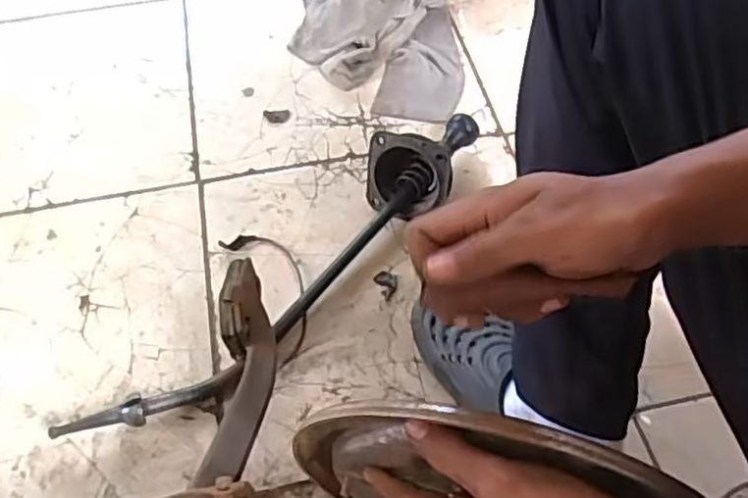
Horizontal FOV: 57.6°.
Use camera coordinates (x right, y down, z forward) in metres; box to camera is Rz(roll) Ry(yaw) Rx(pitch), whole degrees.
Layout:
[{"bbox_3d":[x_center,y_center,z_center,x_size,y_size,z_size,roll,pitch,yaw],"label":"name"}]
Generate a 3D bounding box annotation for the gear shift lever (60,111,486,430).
[{"bbox_3d":[-0.078,0.011,0.757,0.102,0.101,0.595,39,64,24],"label":"gear shift lever"}]

